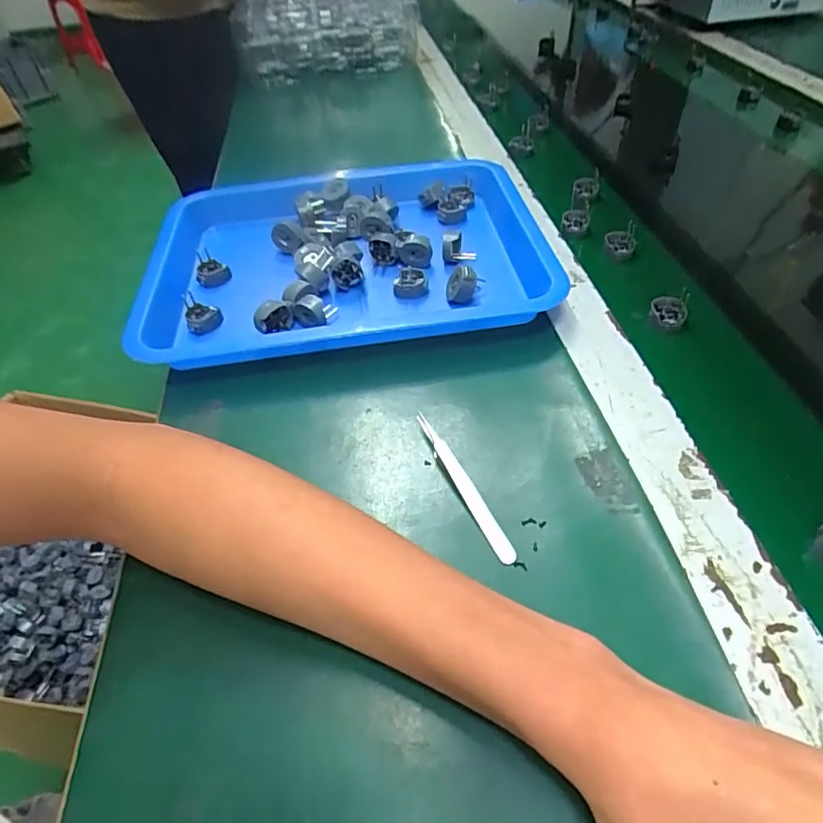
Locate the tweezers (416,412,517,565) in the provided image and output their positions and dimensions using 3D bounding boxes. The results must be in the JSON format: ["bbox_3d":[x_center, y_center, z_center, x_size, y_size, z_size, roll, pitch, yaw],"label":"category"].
[{"bbox_3d":[0.028,0.040,0.321,0.010,0.009,0.114,-22,48,-14],"label":"tweezers"}]

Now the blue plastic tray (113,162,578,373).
[{"bbox_3d":[-0.050,-0.139,0.476,0.302,0.038,0.258,-7,46,0],"label":"blue plastic tray"}]

